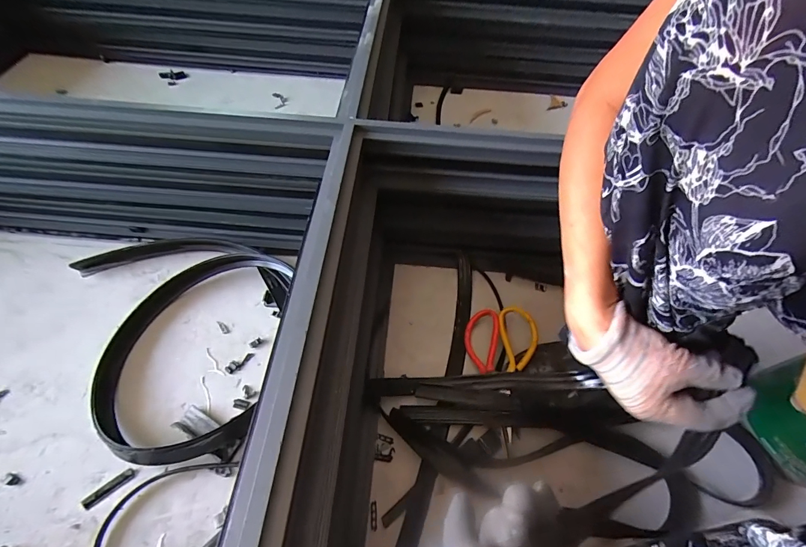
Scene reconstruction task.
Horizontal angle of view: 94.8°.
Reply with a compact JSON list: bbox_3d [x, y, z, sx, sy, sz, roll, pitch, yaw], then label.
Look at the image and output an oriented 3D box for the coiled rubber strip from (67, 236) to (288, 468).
[{"bbox_3d":[-0.299,0.057,0.538,0.284,0.047,0.386,-29,61,-20],"label":"coiled rubber strip"}]

